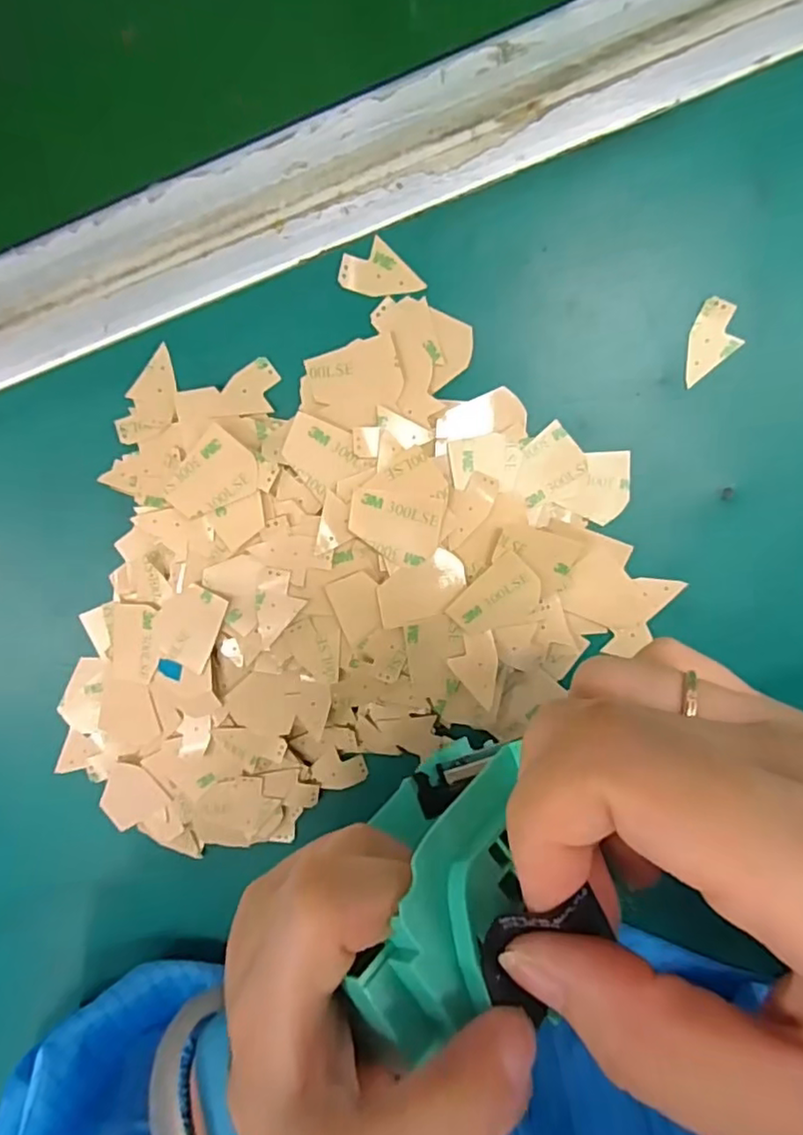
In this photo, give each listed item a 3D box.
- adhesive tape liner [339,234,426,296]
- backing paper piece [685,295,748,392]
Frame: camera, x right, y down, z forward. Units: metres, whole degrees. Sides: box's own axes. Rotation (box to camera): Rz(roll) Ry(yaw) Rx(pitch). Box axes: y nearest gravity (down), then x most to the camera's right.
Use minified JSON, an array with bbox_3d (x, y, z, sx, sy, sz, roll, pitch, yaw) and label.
[{"bbox_3d":[-0.007,-0.092,0.197,0.023,0.004,0.018,43,90,-7],"label":"adhesive tape liner"},{"bbox_3d":[0.099,-0.071,0.198,0.015,0.004,0.027,19,104,1],"label":"backing paper piece"}]

